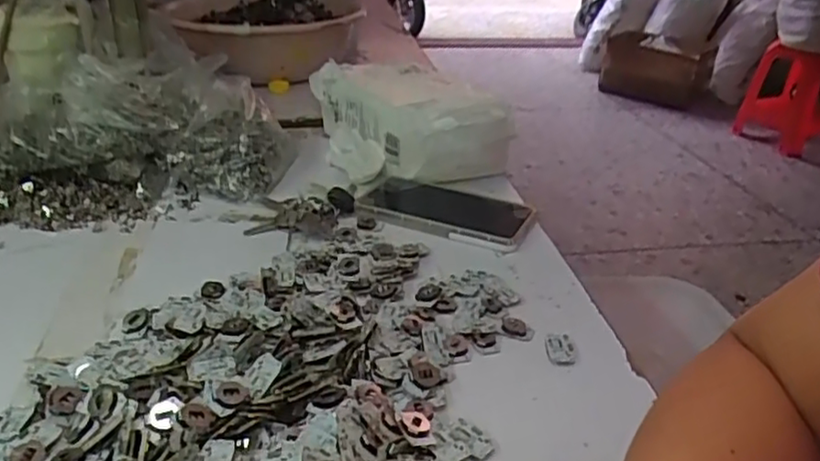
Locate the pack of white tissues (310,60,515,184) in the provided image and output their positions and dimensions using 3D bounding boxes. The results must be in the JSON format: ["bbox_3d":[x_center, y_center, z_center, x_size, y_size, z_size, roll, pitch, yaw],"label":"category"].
[{"bbox_3d":[-0.002,-0.119,0.727,0.163,0.083,0.219,-8,30,-17],"label":"pack of white tissues"}]

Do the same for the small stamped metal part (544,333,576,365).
[{"bbox_3d":[0.106,0.084,0.468,0.019,0.006,0.029,0,28,-3],"label":"small stamped metal part"}]

